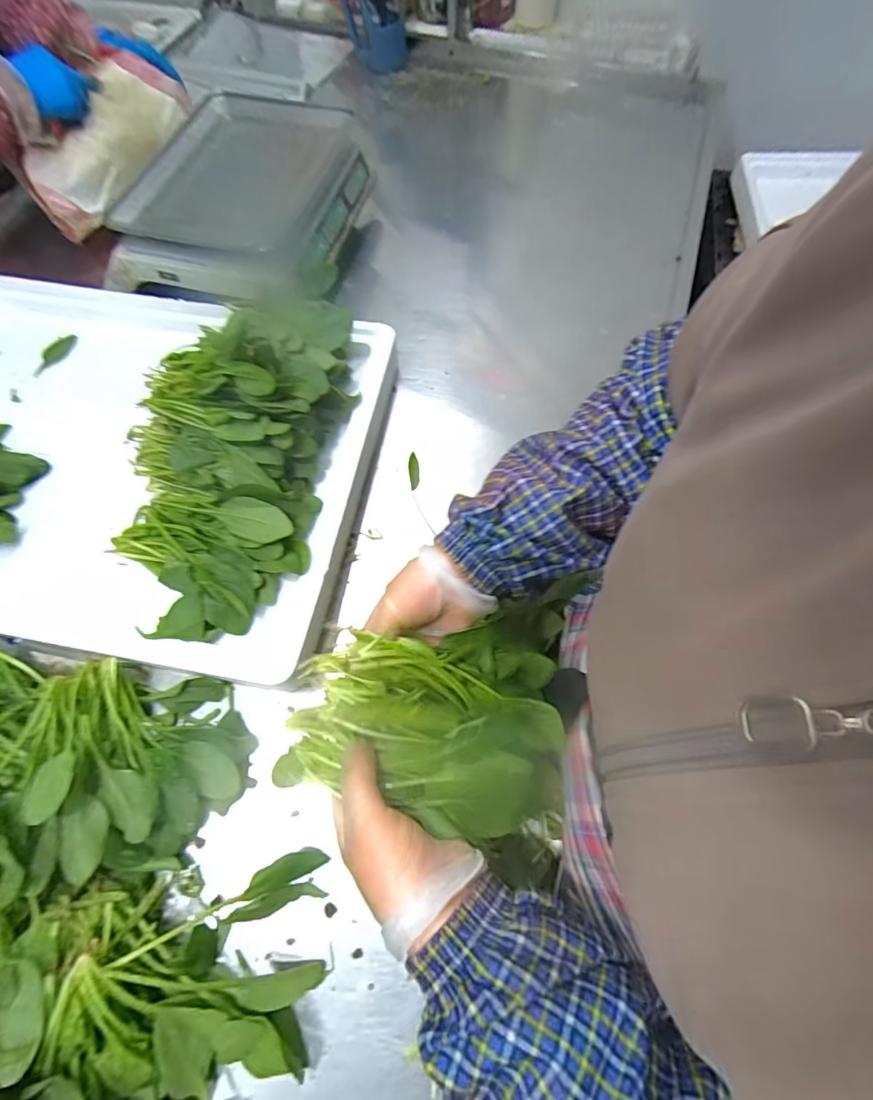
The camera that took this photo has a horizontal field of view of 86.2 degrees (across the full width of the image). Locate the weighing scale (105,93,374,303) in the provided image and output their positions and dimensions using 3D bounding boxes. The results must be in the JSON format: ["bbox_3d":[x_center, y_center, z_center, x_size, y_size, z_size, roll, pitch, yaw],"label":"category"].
[{"bbox_3d":[-0.257,-0.473,0.636,0.249,0.091,0.320,16,67,8],"label":"weighing scale"}]

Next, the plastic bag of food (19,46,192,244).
[{"bbox_3d":[-0.482,-0.605,0.693,0.095,0.074,0.309,16,67,7],"label":"plastic bag of food"}]

